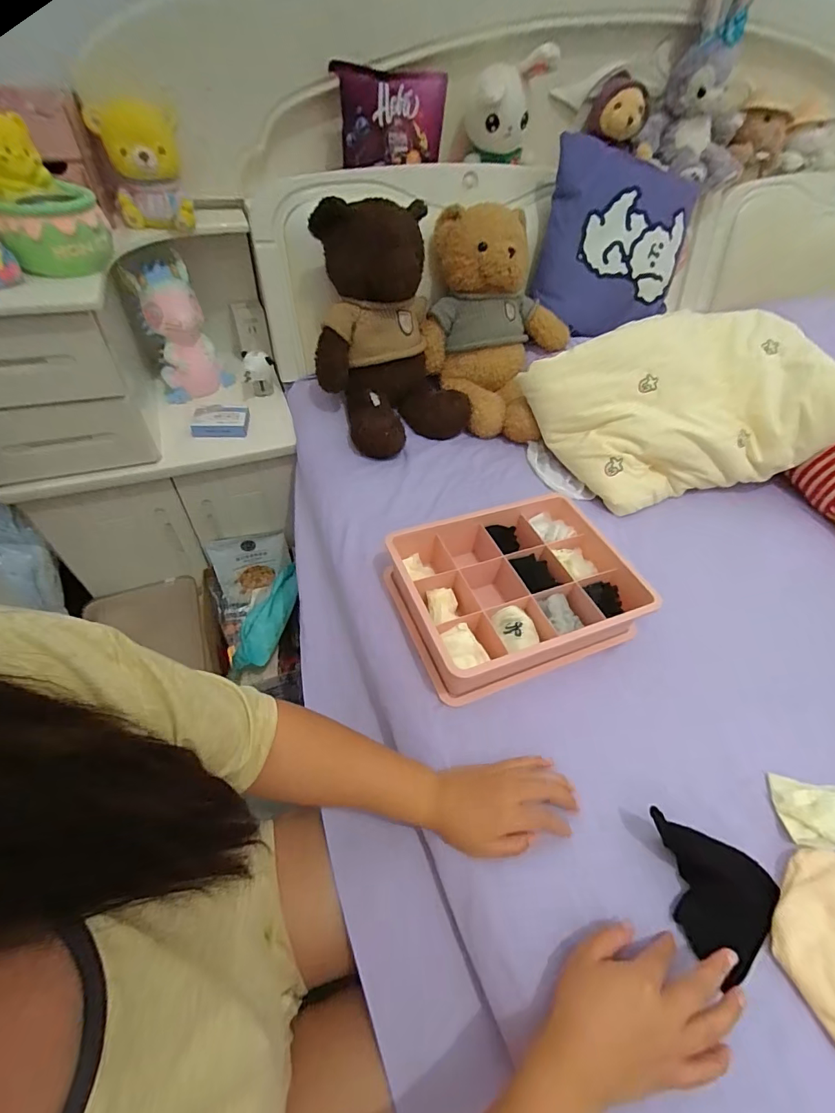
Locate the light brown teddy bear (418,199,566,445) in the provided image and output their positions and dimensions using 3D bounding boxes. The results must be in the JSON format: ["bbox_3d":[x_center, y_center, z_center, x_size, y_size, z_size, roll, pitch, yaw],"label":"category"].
[{"bbox_3d":[0.143,-0.437,0.852,0.280,0.281,0.276,12,50,6],"label":"light brown teddy bear"}]

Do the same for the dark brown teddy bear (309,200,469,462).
[{"bbox_3d":[-0.051,-0.391,0.788,0.248,0.296,0.313,-12,51,-14],"label":"dark brown teddy bear"}]

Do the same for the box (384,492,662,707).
[{"bbox_3d":[0.128,0.037,0.599,0.296,0.069,0.221,-15,53,-17],"label":"box"}]

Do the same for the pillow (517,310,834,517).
[{"bbox_3d":[0.439,-0.261,0.797,0.475,0.202,0.274,-5,51,-9],"label":"pillow"}]

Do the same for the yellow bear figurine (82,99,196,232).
[{"bbox_3d":[-0.435,-0.619,0.718,0.114,0.149,0.078,-18,54,-19],"label":"yellow bear figurine"}]

